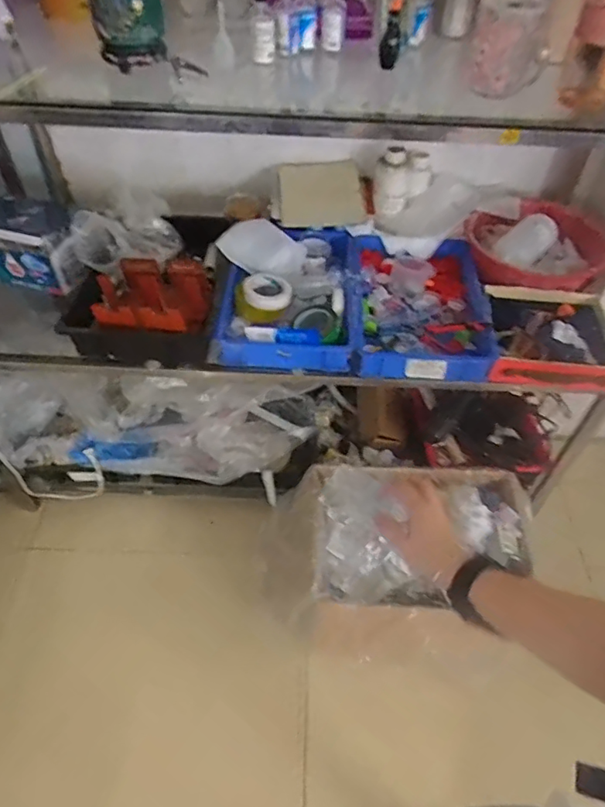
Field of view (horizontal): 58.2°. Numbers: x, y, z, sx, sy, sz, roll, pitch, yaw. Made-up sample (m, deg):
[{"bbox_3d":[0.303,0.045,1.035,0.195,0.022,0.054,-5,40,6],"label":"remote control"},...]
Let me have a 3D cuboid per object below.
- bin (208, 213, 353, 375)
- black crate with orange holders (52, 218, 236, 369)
[{"bbox_3d":[-0.036,-0.257,1.206,0.297,0.135,0.396,0,50,-3],"label":"bin"},{"bbox_3d":[-0.321,-0.253,1.197,0.296,0.138,0.338,6,50,2],"label":"black crate with orange holders"}]

